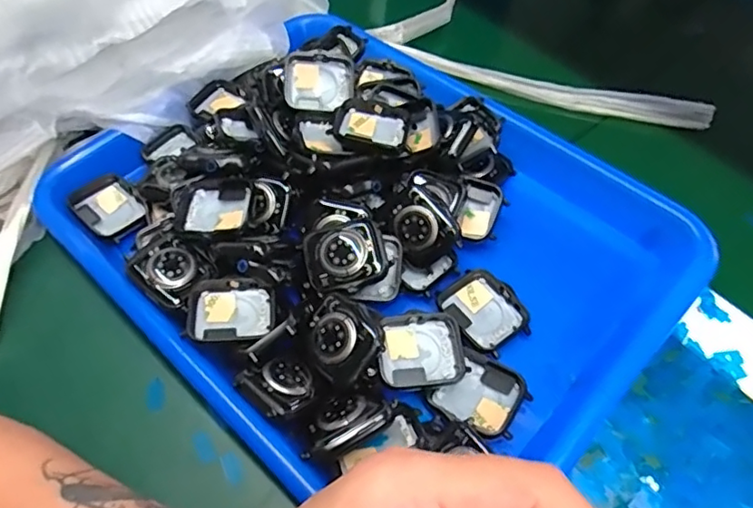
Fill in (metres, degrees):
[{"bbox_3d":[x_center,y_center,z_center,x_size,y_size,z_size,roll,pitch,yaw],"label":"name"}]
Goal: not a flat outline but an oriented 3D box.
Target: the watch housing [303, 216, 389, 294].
[{"bbox_3d":[-0.017,0.001,0.305,0.040,0.009,0.038,-16,73,2],"label":"watch housing"}]

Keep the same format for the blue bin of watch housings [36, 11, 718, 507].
[{"bbox_3d":[-0.005,-0.022,0.329,0.262,0.056,0.315,-37,62,-21],"label":"blue bin of watch housings"}]

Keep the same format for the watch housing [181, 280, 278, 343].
[{"bbox_3d":[-0.074,0.031,0.294,0.043,0.011,0.034,-7,55,-2],"label":"watch housing"}]

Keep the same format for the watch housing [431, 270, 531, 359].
[{"bbox_3d":[0.058,0.031,0.310,0.038,0.010,0.044,-26,58,-15],"label":"watch housing"}]

